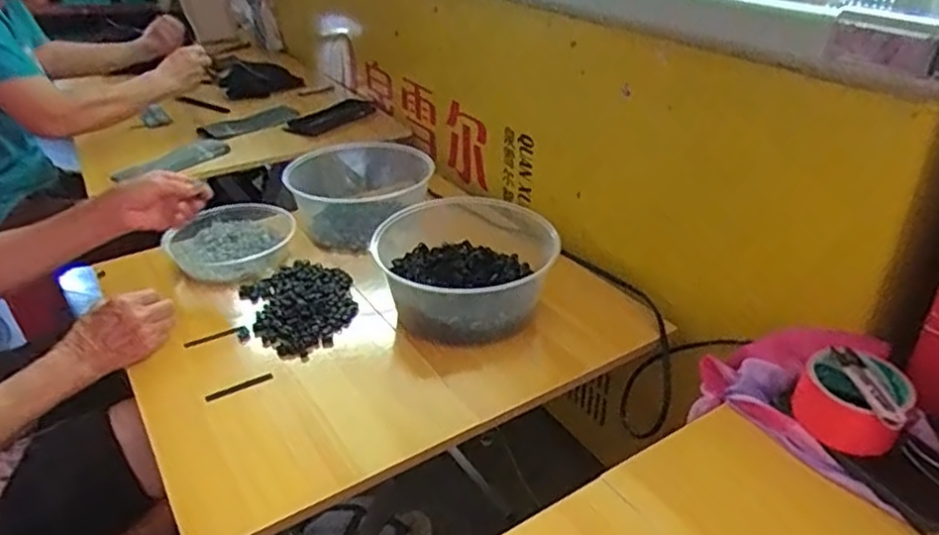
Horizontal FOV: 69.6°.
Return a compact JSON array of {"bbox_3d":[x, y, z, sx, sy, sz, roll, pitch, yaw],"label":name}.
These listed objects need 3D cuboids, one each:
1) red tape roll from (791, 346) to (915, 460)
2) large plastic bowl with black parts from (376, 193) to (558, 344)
[{"bbox_3d":[0.341,0.114,0.599,0.087,0.044,0.083,25,40,36],"label":"red tape roll"},{"bbox_3d":[-0.001,-0.001,0.876,0.206,0.097,0.205,-1,31,0],"label":"large plastic bowl with black parts"}]

